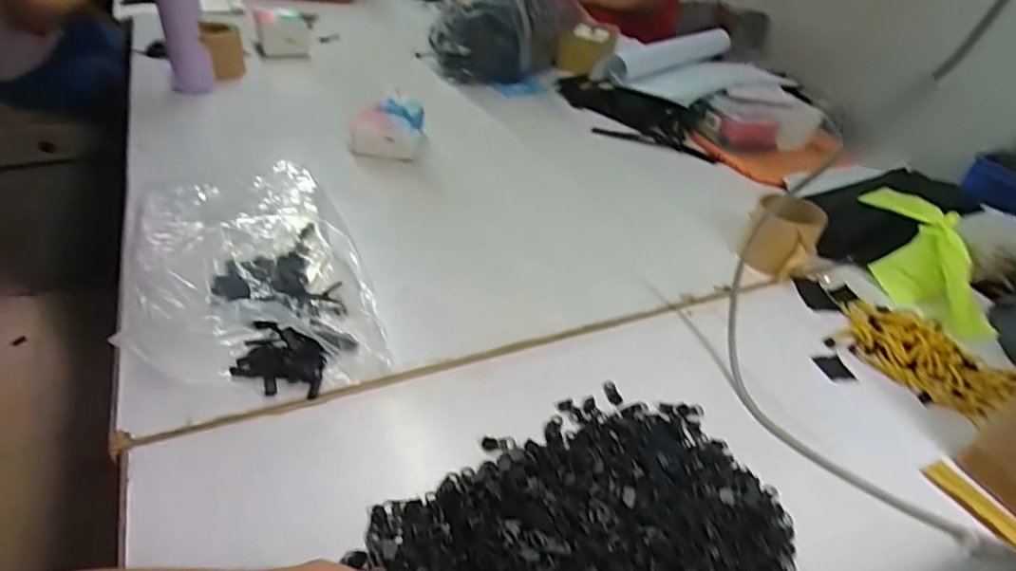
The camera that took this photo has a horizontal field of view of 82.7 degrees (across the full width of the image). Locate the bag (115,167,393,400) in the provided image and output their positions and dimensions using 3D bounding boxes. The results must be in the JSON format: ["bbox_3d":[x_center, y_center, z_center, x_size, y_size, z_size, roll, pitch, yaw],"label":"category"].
[{"bbox_3d":[-0.257,-0.022,0.576,0.206,0.067,0.297,-12,42,-24],"label":"bag"}]

